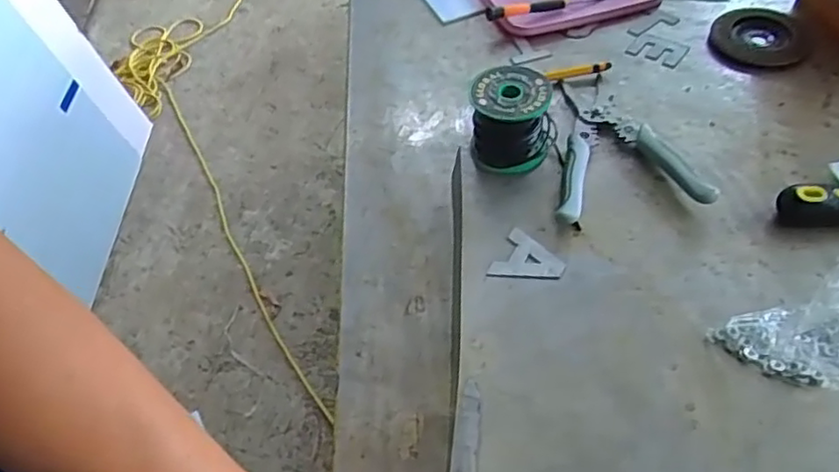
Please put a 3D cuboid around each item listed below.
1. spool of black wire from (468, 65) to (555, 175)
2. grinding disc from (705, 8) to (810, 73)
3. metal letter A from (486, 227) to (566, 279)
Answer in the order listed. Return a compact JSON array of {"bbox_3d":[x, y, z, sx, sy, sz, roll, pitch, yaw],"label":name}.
[{"bbox_3d":[0.083,-0.103,0.584,0.075,0.071,0.066,6,51,10],"label":"spool of black wire"},{"bbox_3d":[0.357,-0.208,0.694,0.095,0.008,0.107,14,53,16],"label":"grinding disc"},{"bbox_3d":[0.089,0.020,0.526,0.052,0.004,0.050,21,55,21],"label":"metal letter A"}]

